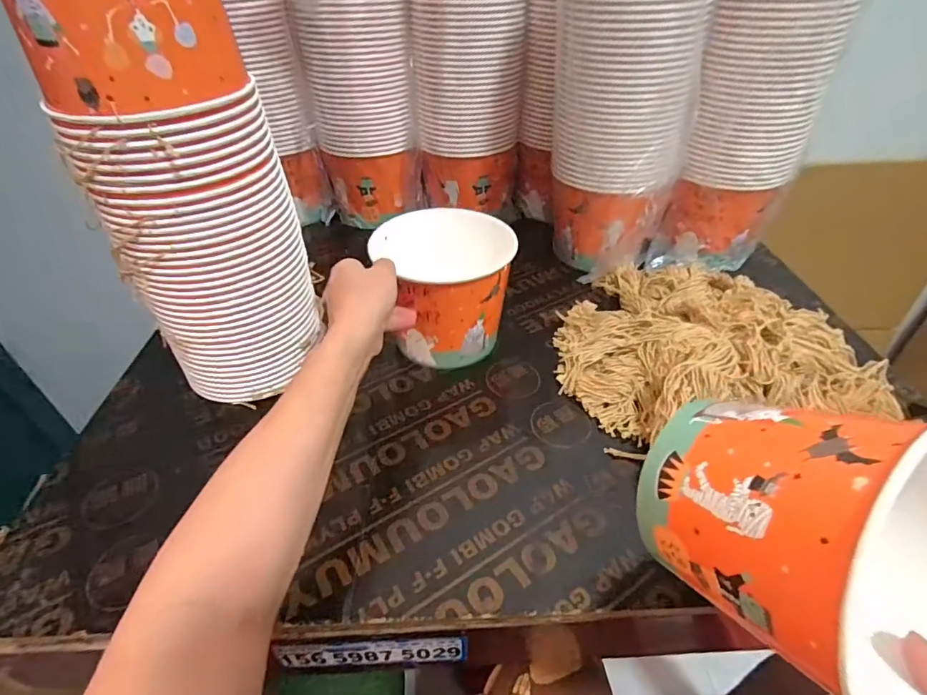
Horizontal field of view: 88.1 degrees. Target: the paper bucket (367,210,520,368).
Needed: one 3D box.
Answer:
[{"bbox_3d":[-0.016,-0.067,0.571,0.137,0.147,0.130,-1,41,1],"label":"paper bucket"}]

